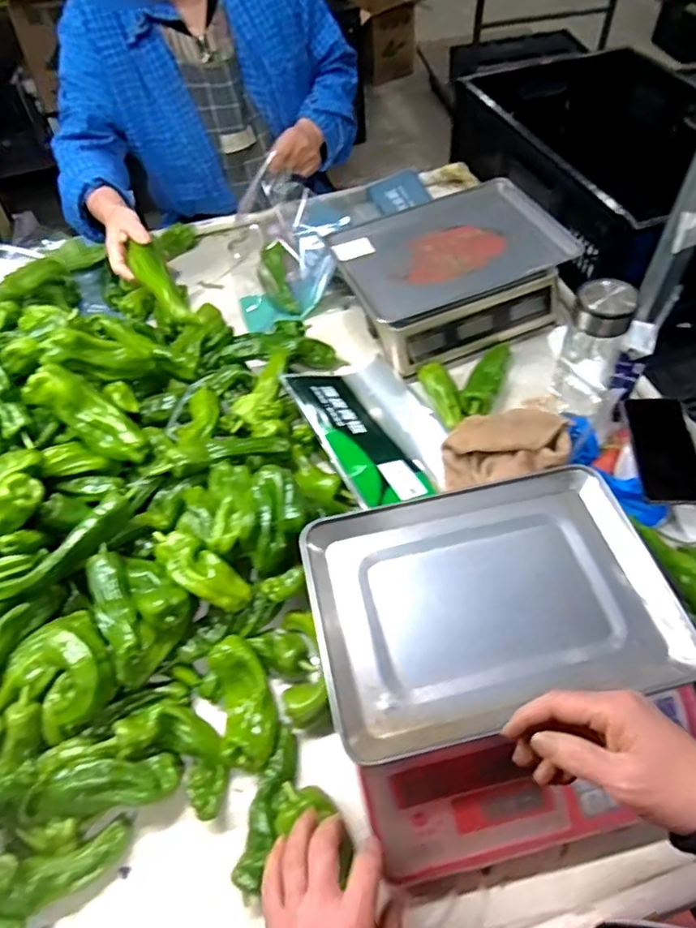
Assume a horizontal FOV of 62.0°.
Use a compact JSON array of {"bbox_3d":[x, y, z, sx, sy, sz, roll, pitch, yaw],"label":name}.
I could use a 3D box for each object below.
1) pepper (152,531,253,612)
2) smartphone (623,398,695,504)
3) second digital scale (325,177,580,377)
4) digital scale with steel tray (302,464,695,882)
[{"bbox_3d":[-0.163,0.113,0.629,0.126,0.032,0.048,36,62,9],"label":"pepper"},{"bbox_3d":[0.375,-0.019,0.684,0.068,0.015,0.147,0,53,5],"label":"smartphone"},{"bbox_3d":[0.151,-0.304,0.908,0.317,0.109,0.258,-22,55,-11],"label":"second digital scale"},{"bbox_3d":[0.145,0.176,0.562,0.320,0.101,0.312,-14,53,-6],"label":"digital scale with steel tray"}]

